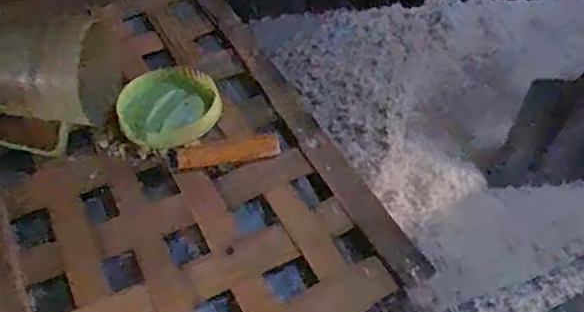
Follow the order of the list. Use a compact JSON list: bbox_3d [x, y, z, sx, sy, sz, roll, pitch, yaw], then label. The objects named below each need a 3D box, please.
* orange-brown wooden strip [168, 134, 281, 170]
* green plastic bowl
[{"bbox_3d":[-0.069,-0.004,0.614,0.111,0.011,0.024,-8,51,-4],"label":"orange-brown wooden strip"},{"bbox_3d":[-0.134,-0.050,0.648,0.111,0.035,0.100,-6,51,-2],"label":"green plastic bowl"}]

